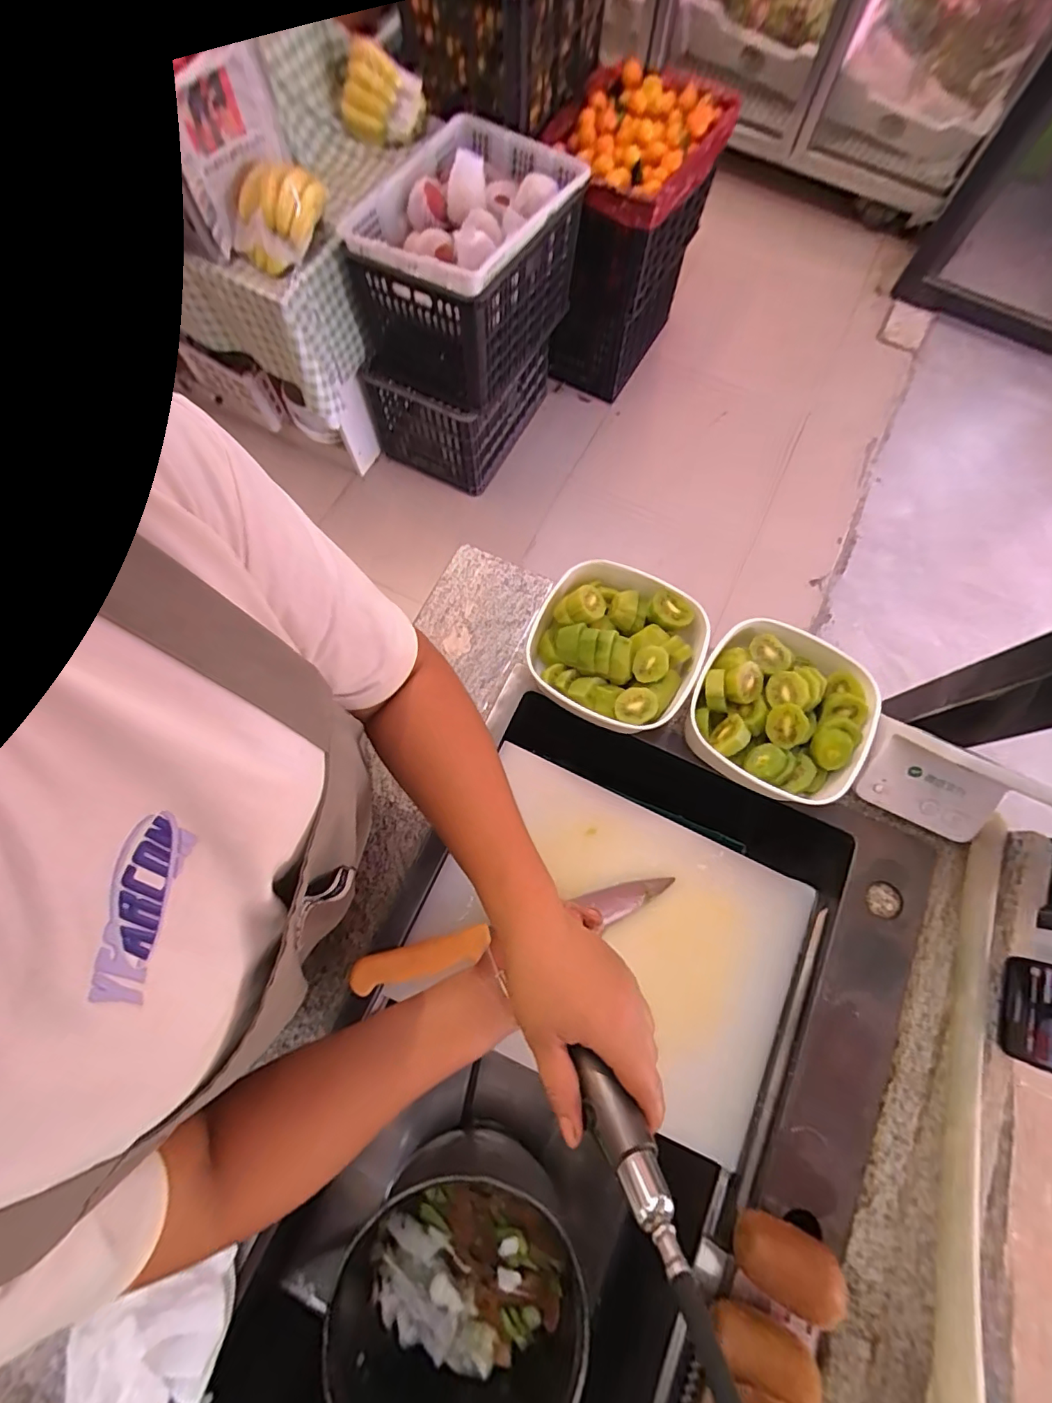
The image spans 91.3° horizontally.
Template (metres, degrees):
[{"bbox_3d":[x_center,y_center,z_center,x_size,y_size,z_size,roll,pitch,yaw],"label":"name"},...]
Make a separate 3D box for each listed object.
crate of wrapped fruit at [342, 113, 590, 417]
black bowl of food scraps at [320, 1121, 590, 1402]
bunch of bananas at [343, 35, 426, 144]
[{"bbox_3d":[-0.155,-1.056,1.267,0.401,0.324,0.483,27,75,7],"label":"crate of wrapped fruit"},{"bbox_3d":[-0.065,0.599,0.514,0.230,0.135,0.219,0,73,-1],"label":"black bowl of food scraps"},{"bbox_3d":[-0.327,-1.371,1.156,0.185,0.138,0.110,-14,74,-5],"label":"bunch of bananas"}]

